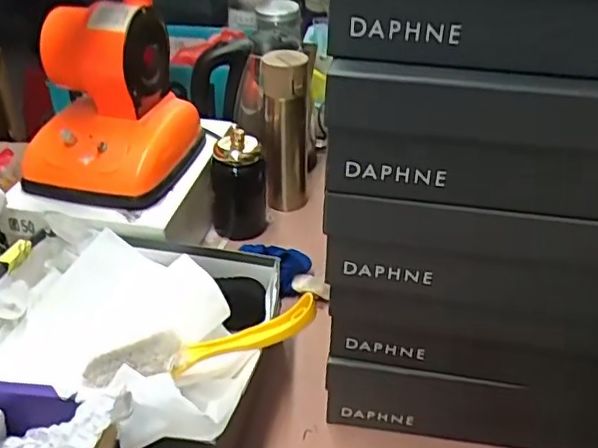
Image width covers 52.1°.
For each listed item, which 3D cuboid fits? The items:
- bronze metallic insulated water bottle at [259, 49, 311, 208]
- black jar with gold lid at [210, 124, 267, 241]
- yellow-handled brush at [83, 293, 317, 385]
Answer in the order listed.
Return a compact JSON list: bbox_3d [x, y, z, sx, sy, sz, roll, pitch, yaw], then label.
[{"bbox_3d":[-0.019,-0.134,0.900,0.063,0.253,0.061,9,36,10],"label":"bronze metallic insulated water bottle"},{"bbox_3d":[-0.090,-0.061,0.886,0.071,0.155,0.082,0,35,-4],"label":"black jar with gold lid"},{"bbox_3d":[-0.091,0.112,0.578,0.219,0.050,0.043,-6,36,-12],"label":"yellow-handled brush"}]

